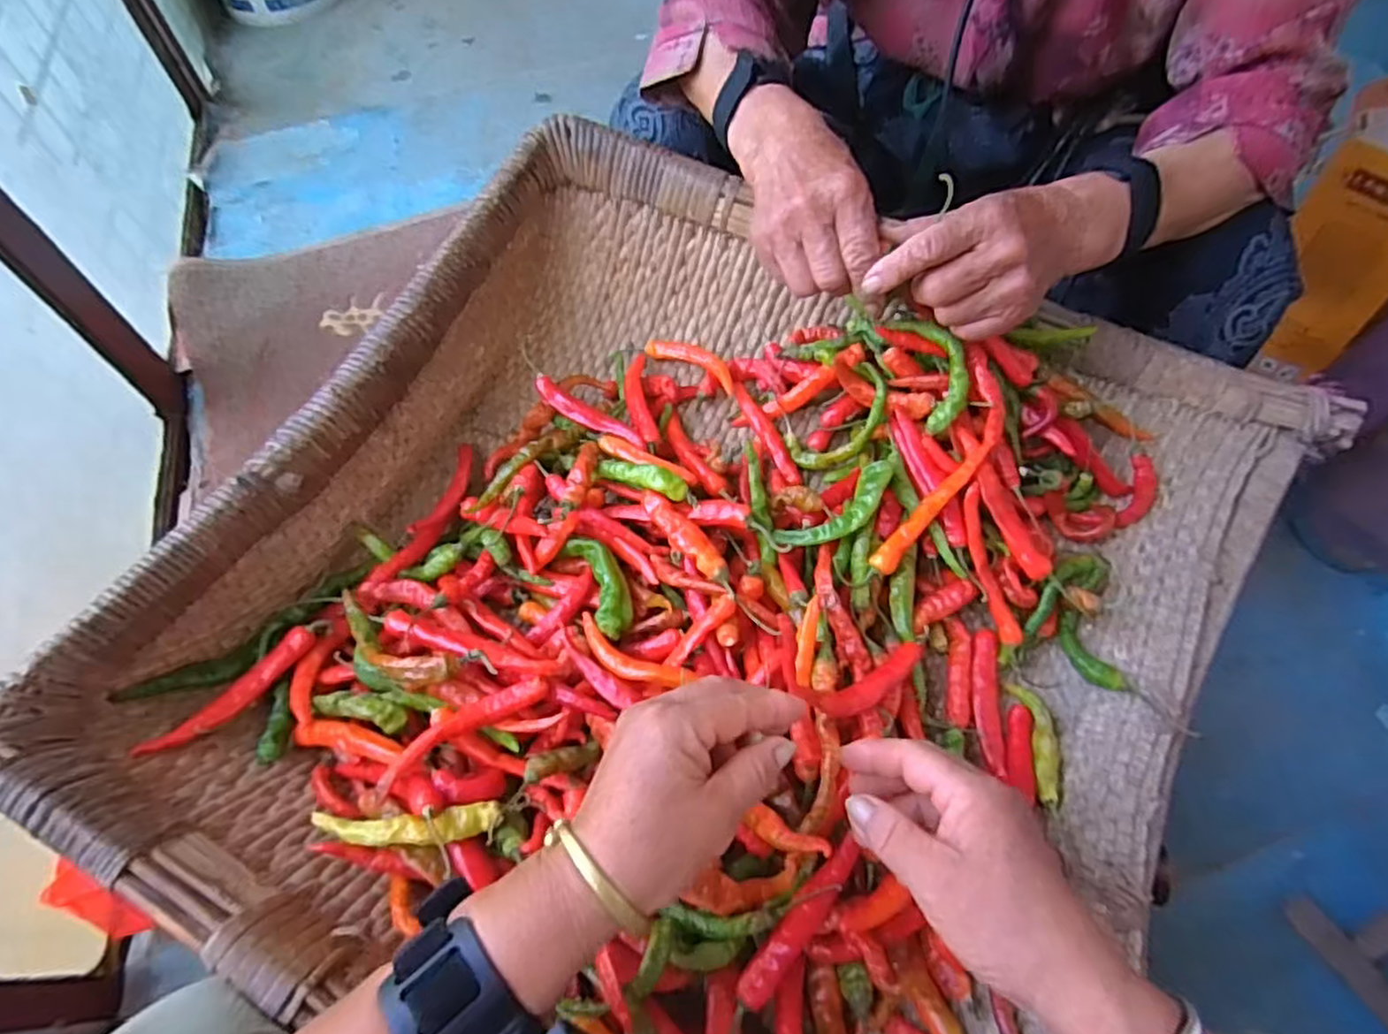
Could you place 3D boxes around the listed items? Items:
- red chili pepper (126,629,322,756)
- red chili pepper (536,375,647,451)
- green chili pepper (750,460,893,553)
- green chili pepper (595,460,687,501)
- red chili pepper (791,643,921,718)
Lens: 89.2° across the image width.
[{"bbox_3d":[-0.281,0.107,0.429,0.020,0.020,0.106,29,47,17],"label":"red chili pepper"},{"bbox_3d":[-0.079,-0.076,0.527,0.105,0.011,0.015,32,65,18],"label":"red chili pepper"},{"bbox_3d":[0.090,0.000,0.463,0.102,0.029,0.035,-29,63,-15],"label":"green chili pepper"},{"bbox_3d":[-0.036,-0.027,0.471,0.069,0.014,0.015,15,60,26],"label":"green chili pepper"},{"bbox_3d":[0.098,0.094,0.401,0.093,0.011,0.023,-15,58,-33],"label":"red chili pepper"}]

